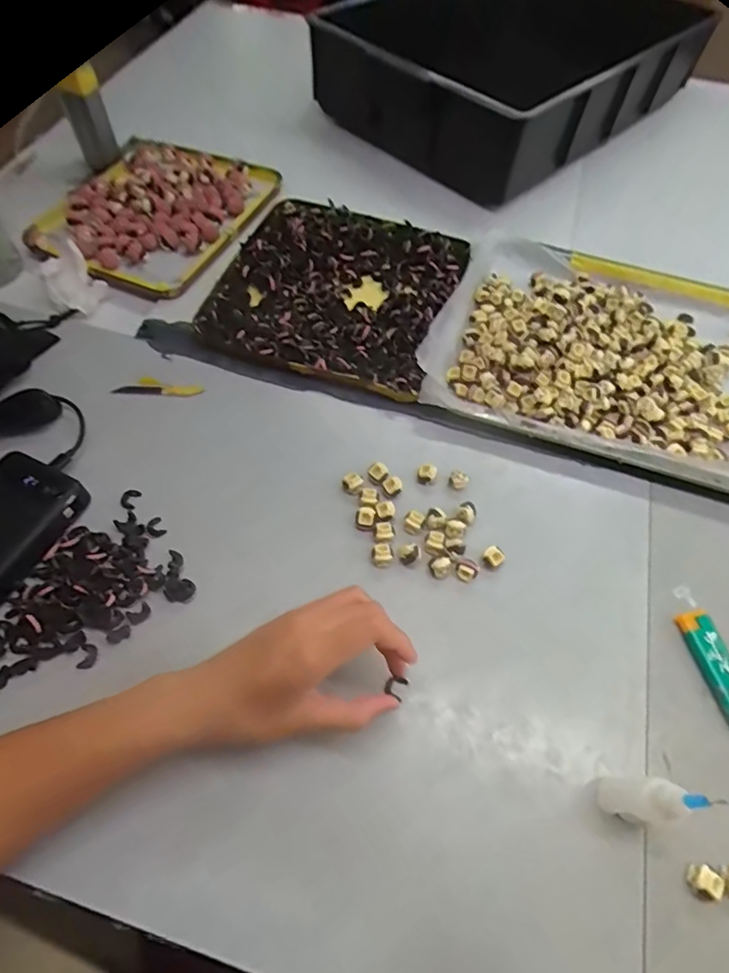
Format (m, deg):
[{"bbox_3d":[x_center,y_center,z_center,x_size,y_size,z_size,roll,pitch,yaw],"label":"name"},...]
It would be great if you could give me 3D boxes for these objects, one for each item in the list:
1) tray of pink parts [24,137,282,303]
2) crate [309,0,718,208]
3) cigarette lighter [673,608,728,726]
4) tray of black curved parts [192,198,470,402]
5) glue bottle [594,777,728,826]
[{"bbox_3d":[-0.248,-0.330,0.610,0.231,0.032,0.240,25,62,13],"label":"tray of pink parts"},{"bbox_3d":[0.191,-0.540,0.689,0.446,0.133,0.285,-37,67,-22],"label":"crate"},{"bbox_3d":[0.249,0.128,0.371,0.026,0.010,0.081,-9,60,-6],"label":"cigarette lighter"},{"bbox_3d":[-0.027,-0.211,0.536,0.226,0.027,0.230,17,61,9],"label":"tray of black curved parts"},{"bbox_3d":[0.158,0.176,0.296,0.027,0.081,0.022,3,60,0],"label":"glue bottle"}]

